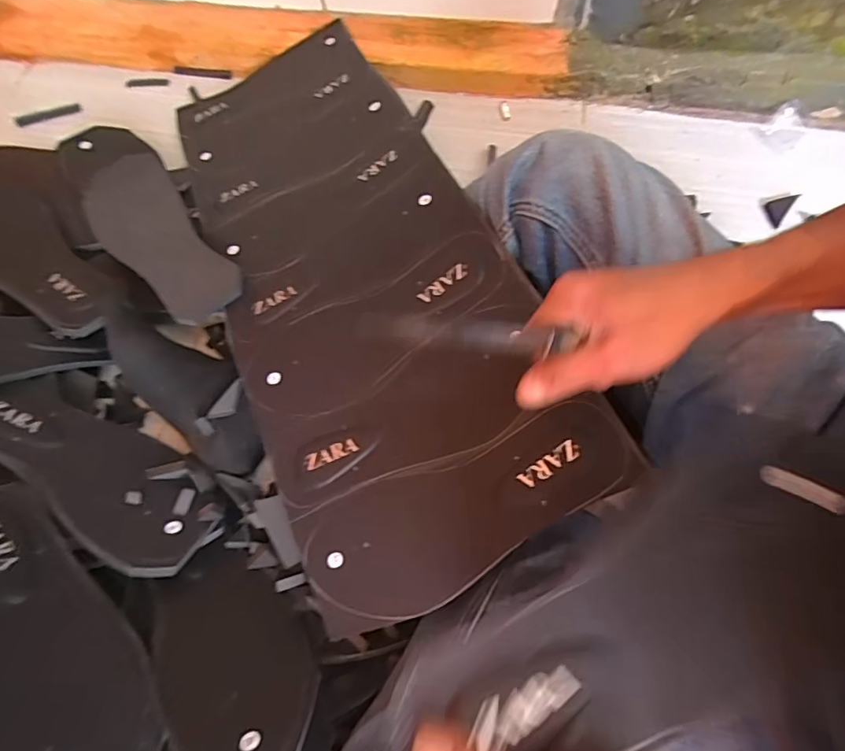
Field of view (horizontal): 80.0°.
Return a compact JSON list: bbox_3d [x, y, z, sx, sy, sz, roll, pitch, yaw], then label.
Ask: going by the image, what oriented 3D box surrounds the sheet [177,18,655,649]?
[{"bbox_3d":[-0.091,-0.138,0.508,0.256,0.026,0.683,-30,63,8],"label":"sheet"}]

